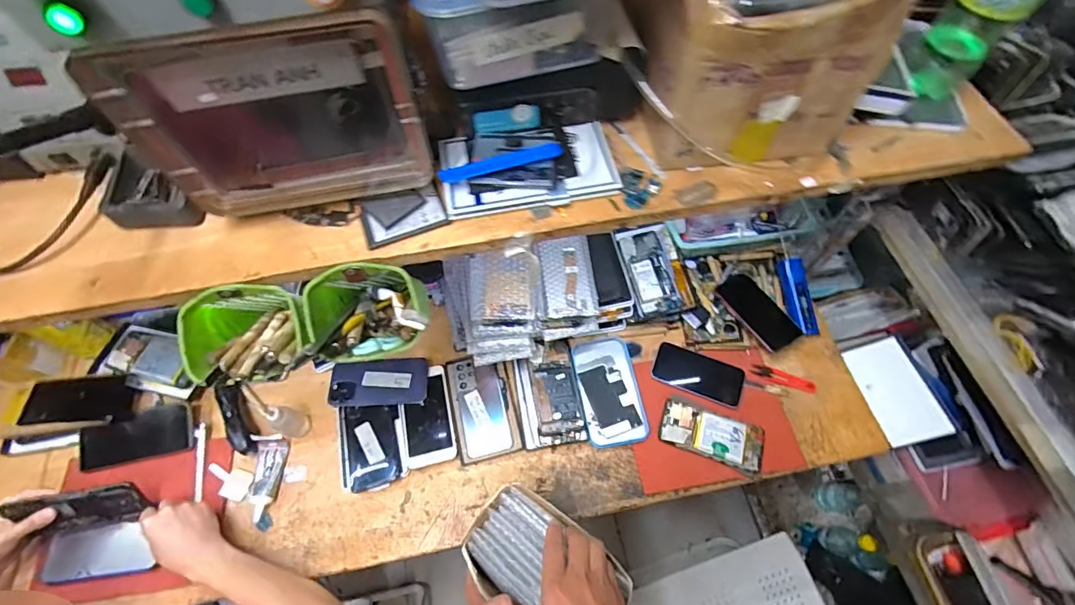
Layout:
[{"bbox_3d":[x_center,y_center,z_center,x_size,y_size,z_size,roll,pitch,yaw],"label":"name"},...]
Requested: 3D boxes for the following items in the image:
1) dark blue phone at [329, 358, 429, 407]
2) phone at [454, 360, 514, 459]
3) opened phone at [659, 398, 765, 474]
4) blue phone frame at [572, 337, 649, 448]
[{"bbox_3d":[-0.260,0.131,0.757,0.154,0.009,0.076,-1,72,-6],"label":"dark blue phone"},{"bbox_3d":[-0.089,0.167,0.750,0.074,0.010,0.153,-12,63,-6],"label":"phone"},{"bbox_3d":[0.272,0.204,0.715,0.157,0.014,0.072,17,64,9],"label":"opened phone"},{"bbox_3d":[0.117,0.143,0.761,0.094,0.016,0.181,-7,63,-3],"label":"blue phone frame"}]

